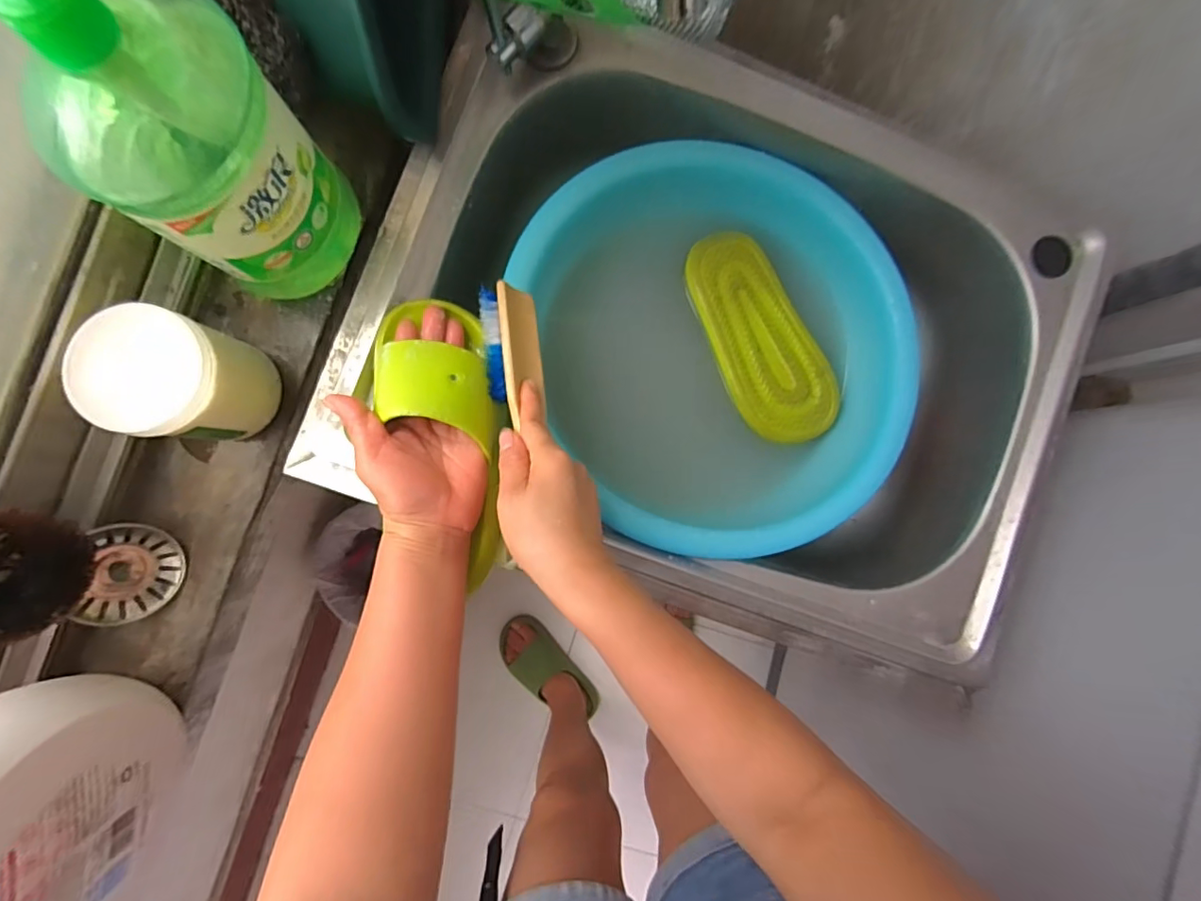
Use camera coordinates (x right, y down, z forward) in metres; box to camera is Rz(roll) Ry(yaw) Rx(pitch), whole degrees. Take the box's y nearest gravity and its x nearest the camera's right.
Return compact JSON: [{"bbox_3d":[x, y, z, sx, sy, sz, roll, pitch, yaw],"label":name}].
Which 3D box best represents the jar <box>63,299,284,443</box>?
[{"bbox_3d":[-0.294,-0.049,0.382,0.080,0.104,0.078,0,87,-5],"label":"jar"}]

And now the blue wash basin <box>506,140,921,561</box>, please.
[{"bbox_3d":[0.116,-0.108,0.544,0.330,0.150,0.361,0,87,-5],"label":"blue wash basin"}]

